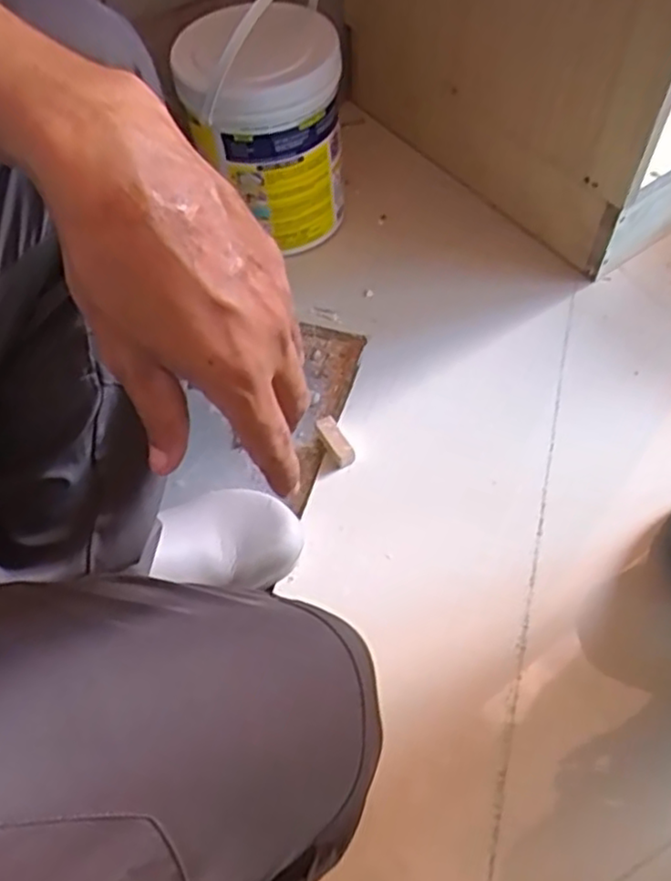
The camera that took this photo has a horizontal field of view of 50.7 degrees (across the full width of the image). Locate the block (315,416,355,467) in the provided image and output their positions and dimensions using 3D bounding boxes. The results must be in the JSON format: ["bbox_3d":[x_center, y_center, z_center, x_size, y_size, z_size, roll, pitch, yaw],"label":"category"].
[{"bbox_3d":[-0.001,0.001,0.699,0.021,0.027,0.051,-24,59,-11],"label":"block"}]

